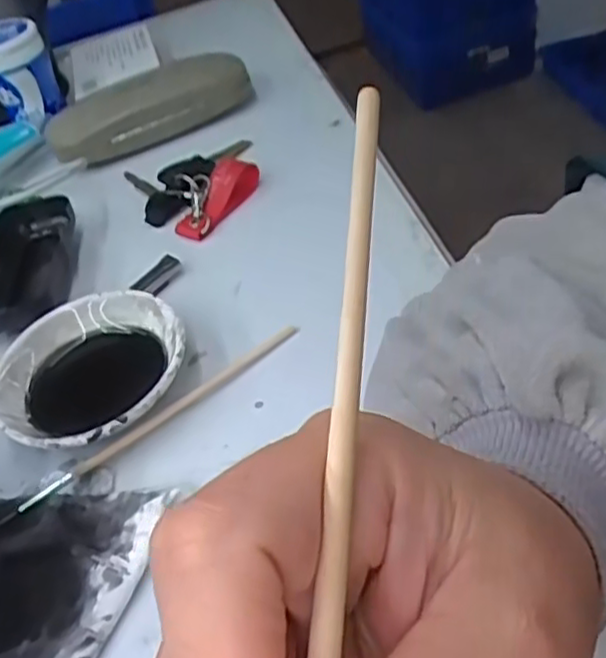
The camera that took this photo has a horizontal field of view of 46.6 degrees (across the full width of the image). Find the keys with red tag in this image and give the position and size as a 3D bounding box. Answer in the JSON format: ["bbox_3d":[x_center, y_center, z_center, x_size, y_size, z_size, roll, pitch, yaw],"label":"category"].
[{"bbox_3d":[-0.068,-0.097,0.458,0.081,0.028,0.095,-20,43,-6],"label":"keys with red tag"}]

